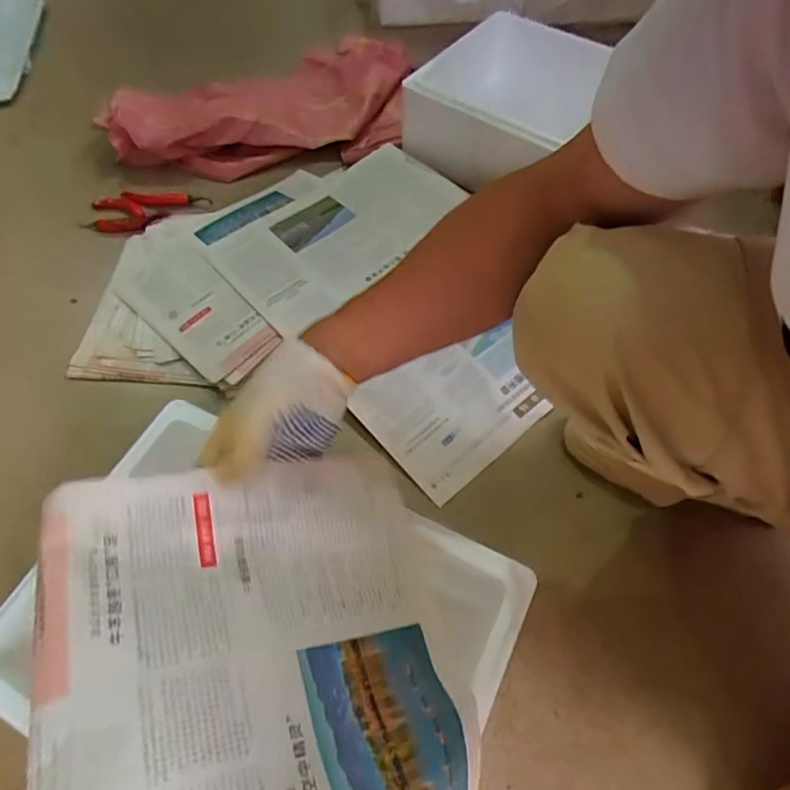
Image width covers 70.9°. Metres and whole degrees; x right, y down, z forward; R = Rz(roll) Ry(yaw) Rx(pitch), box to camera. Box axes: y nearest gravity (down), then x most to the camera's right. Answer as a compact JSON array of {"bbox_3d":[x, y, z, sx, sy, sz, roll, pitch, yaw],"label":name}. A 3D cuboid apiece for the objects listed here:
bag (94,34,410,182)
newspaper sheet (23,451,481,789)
[{"bbox_3d":[-0.207,-0.454,0.881,0.495,0.101,0.186,-7,59,-3],"label":"bag"},{"bbox_3d":[-0.080,0.223,0.361,0.267,0.098,0.377,-1,48,-29],"label":"newspaper sheet"}]

